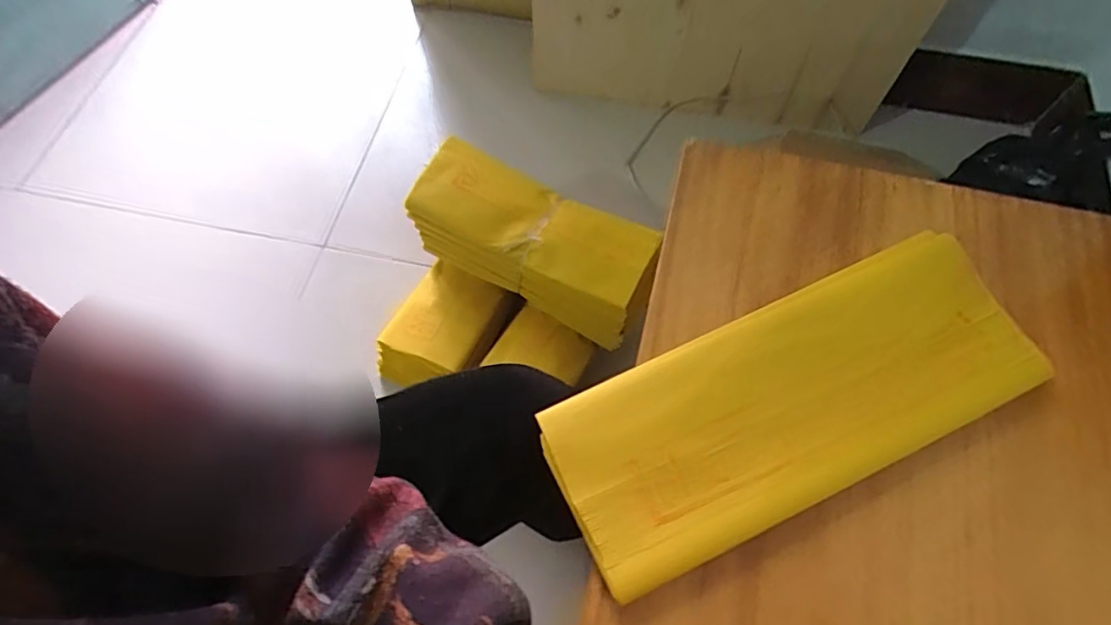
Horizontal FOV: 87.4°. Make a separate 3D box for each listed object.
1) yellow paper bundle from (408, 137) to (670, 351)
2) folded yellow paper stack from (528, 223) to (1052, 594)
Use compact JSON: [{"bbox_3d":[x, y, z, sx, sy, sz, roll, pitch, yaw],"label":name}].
[{"bbox_3d":[-0.026,-0.093,0.765,0.308,0.133,0.123,25,68,12],"label":"yellow paper bundle"},{"bbox_3d":[0.154,0.056,0.376,0.317,0.019,0.126,-22,67,-9],"label":"folded yellow paper stack"}]

